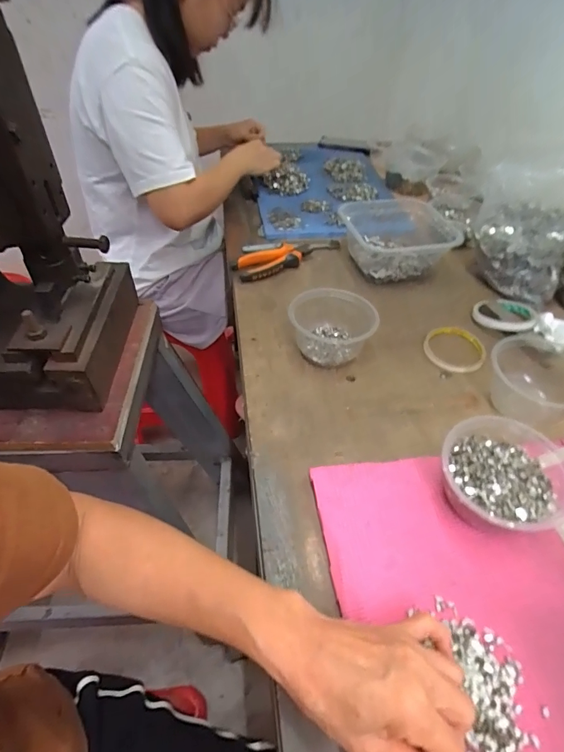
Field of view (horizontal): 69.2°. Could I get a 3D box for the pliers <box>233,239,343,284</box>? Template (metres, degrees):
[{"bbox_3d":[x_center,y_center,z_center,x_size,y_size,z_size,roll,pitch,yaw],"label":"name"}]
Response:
[{"bbox_3d":[0.013,-0.214,0.722,0.209,0.026,0.051,-28,52,-23],"label":"pliers"}]

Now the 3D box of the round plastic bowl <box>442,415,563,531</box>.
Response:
[{"bbox_3d":[0.209,0.095,0.388,0.108,0.064,0.107,0,46,0],"label":"round plastic bowl"}]

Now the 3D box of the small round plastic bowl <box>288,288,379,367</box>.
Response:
[{"bbox_3d":[0.067,-0.068,0.557,0.107,0.062,0.106,-27,52,-23],"label":"small round plastic bowl"}]

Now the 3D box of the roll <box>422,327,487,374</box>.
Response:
[{"bbox_3d":[0.245,-0.042,0.578,0.081,0.007,0.089,0,46,0],"label":"roll"}]

